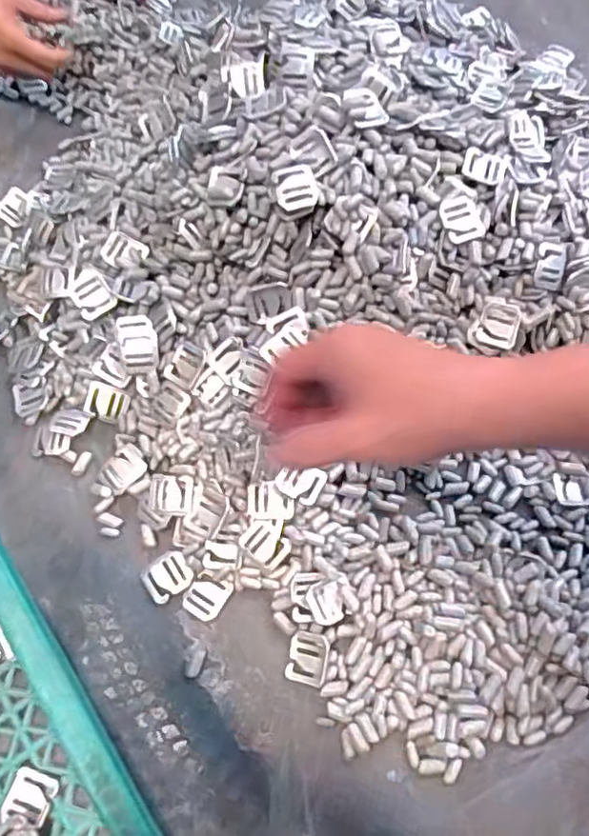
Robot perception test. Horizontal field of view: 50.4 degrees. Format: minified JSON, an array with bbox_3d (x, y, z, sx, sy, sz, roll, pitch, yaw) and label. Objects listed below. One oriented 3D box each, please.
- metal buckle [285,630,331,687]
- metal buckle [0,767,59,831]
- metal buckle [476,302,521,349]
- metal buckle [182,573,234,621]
[{"bbox_3d":[0.010,0.173,0.450,0.029,0.004,0.034,9,76,21],"label":"metal buckle"},{"bbox_3d":[-0.178,0.256,0.423,0.030,0.005,0.030,13,68,8],"label":"metal buckle"},{"bbox_3d":[0.162,-0.074,0.496,0.031,0.010,0.035,13,91,23],"label":"metal buckle"},{"bbox_3d":[-0.066,0.134,0.471,0.028,0.006,0.033,31,72,14],"label":"metal buckle"}]

